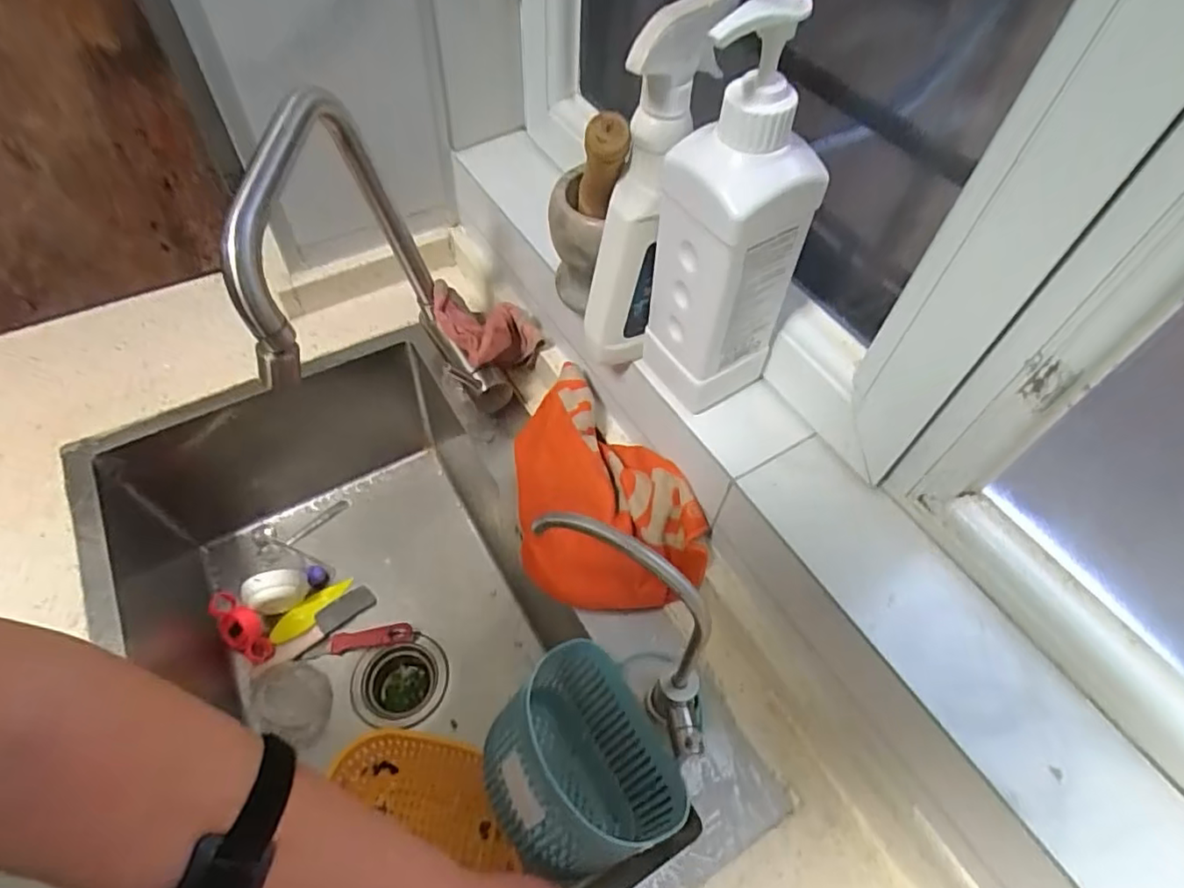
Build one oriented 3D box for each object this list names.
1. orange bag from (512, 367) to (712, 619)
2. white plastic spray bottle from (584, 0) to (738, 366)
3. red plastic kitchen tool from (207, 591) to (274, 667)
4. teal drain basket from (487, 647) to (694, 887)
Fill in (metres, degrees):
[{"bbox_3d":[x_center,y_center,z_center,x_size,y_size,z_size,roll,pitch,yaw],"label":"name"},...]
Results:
[{"bbox_3d":[-0.007,0.054,0.587,0.130,0.114,0.230,-23,59,-18],"label":"orange bag"},{"bbox_3d":[0.044,-0.170,0.446,0.077,0.261,0.047,-27,60,-21],"label":"white plastic spray bottle"},{"bbox_3d":[-0.407,0.215,0.713,0.042,0.019,0.094,-36,97,-25],"label":"red plastic kitchen tool"},{"bbox_3d":[-0.013,0.259,0.508,0.160,0.108,0.139,49,29,21],"label":"teal drain basket"}]

